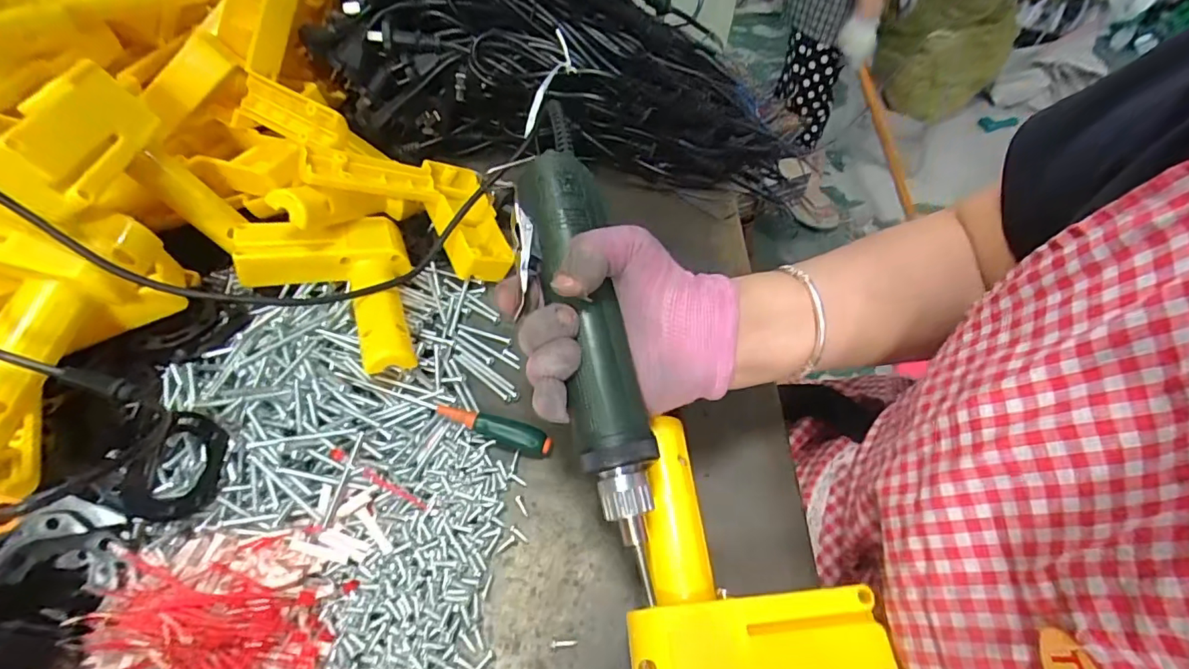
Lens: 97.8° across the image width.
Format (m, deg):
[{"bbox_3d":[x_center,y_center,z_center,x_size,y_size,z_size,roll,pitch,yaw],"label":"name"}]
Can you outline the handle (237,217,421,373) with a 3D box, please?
[{"bbox_3d":[-0.184,-0.025,0.366,0.106,0.055,0.143,-14,56,-13],"label":"handle"}]

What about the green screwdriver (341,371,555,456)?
[{"bbox_3d":[-0.097,0.050,0.341,0.142,0.023,0.013,17,55,9],"label":"green screwdriver"}]

